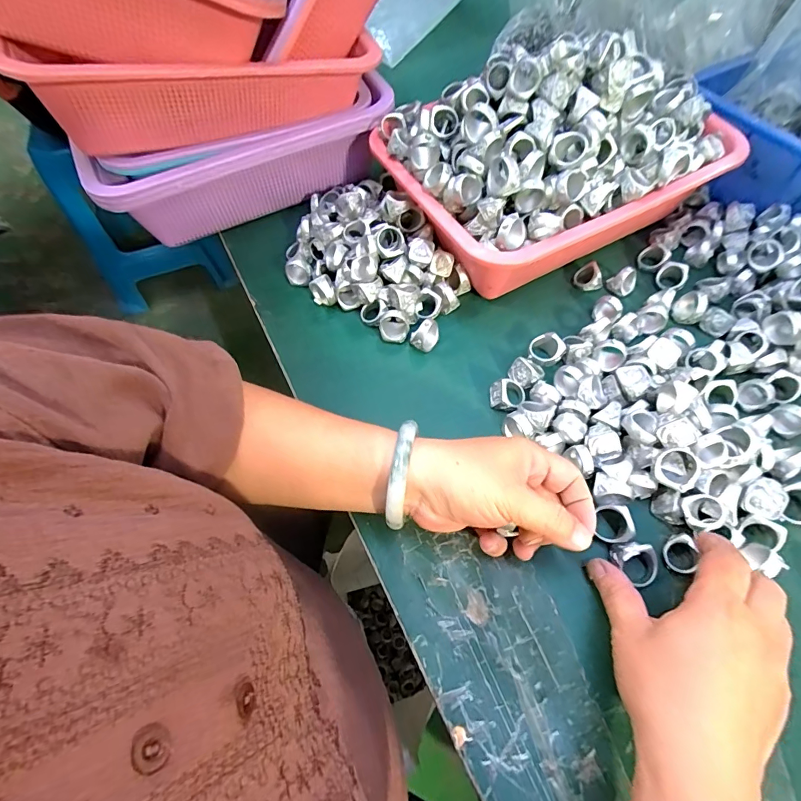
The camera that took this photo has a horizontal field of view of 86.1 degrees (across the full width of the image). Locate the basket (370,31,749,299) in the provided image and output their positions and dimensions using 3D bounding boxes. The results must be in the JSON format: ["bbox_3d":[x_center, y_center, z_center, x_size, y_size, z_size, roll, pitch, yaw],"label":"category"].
[{"bbox_3d":[0.146,-0.229,0.387,0.294,0.130,0.199,-22,63,-10],"label":"basket"}]

